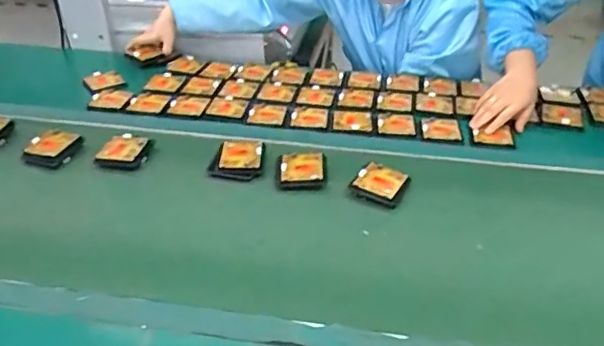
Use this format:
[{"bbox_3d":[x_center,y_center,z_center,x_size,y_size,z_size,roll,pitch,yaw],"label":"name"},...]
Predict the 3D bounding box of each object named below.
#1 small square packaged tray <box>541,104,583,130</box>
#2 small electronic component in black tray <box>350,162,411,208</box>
[{"bbox_3d":[0.512,-0.116,1.111,0.079,0.012,0.070,10,37,14],"label":"small square packaged tray"},{"bbox_3d":[0.129,0.018,0.913,0.081,0.016,0.075,19,40,24],"label":"small electronic component in black tray"}]

